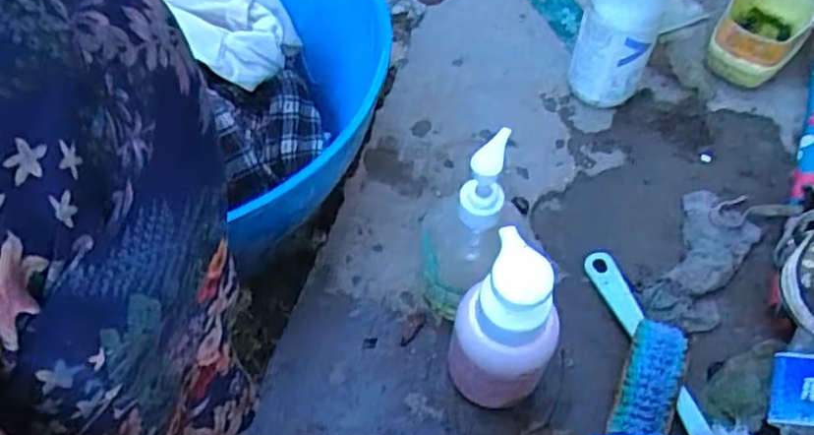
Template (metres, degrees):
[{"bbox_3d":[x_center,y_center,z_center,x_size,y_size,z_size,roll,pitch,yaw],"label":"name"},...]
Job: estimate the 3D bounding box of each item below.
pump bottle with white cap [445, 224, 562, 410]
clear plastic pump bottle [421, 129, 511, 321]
[{"bbox_3d":[0.064,0.081,0.468,0.058,0.154,0.051,34,62,20],"label":"pump bottle with white cap"},{"bbox_3d":[0.037,0.014,0.497,0.050,0.166,0.056,5,56,2],"label":"clear plastic pump bottle"}]

